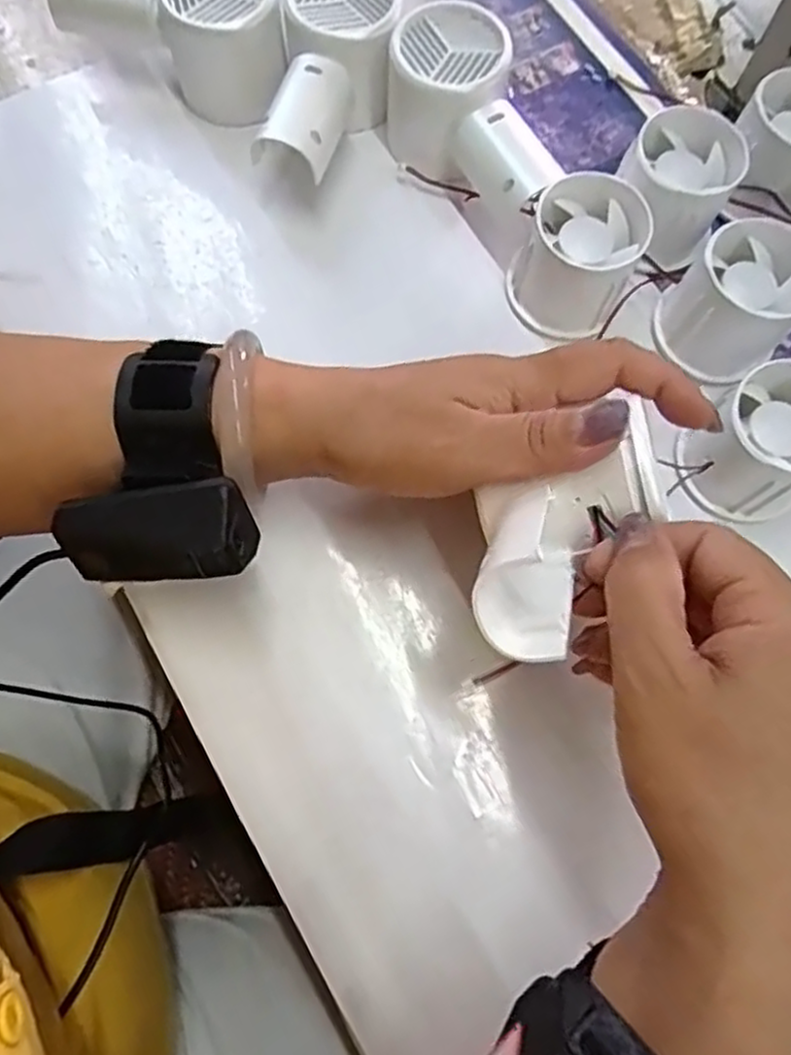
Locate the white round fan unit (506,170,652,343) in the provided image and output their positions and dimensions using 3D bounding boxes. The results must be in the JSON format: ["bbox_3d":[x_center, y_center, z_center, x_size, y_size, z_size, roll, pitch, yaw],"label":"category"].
[{"bbox_3d":[0.083,-0.124,0.335,0.054,0.049,0.058,26,74,6],"label":"white round fan unit"}]

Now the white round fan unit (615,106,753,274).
[{"bbox_3d":[0.131,-0.161,0.341,0.050,0.042,0.054,0,73,-1],"label":"white round fan unit"}]

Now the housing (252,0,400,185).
[{"bbox_3d":[-0.031,-0.217,0.355,0.052,0.052,0.107,10,73,1],"label":"housing"}]

